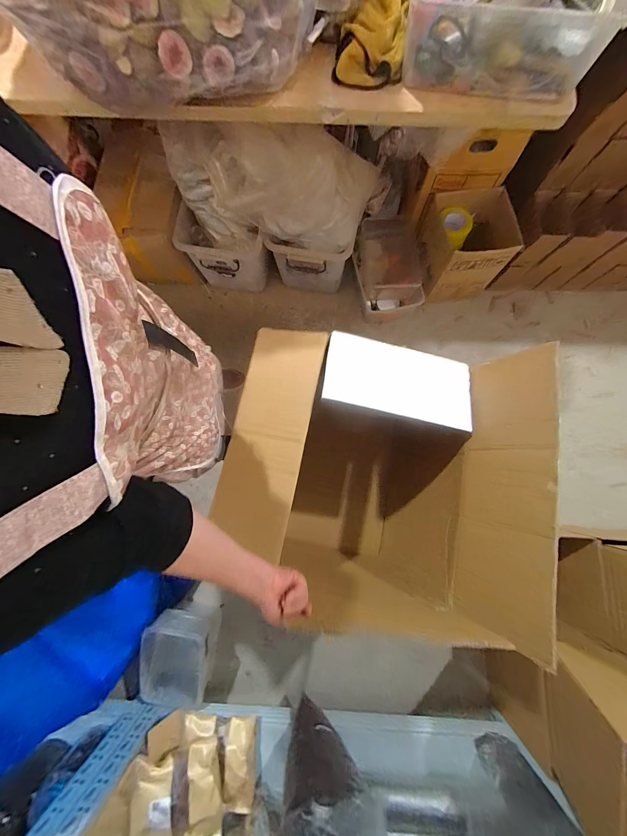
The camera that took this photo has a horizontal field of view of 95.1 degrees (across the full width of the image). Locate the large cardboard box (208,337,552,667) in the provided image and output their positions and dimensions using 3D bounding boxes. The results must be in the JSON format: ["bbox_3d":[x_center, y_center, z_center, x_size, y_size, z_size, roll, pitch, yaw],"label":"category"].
[{"bbox_3d":[0.122,0.118,0.790,0.644,0.527,0.567,11,79,3],"label":"large cardboard box"}]

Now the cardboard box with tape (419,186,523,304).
[{"bbox_3d":[0.573,-0.646,1.120,0.290,0.285,0.253,-4,79,1],"label":"cardboard box with tape"}]

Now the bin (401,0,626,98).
[{"bbox_3d":[0.354,-0.729,0.506,0.365,0.145,0.237,12,79,4],"label":"bin"}]

